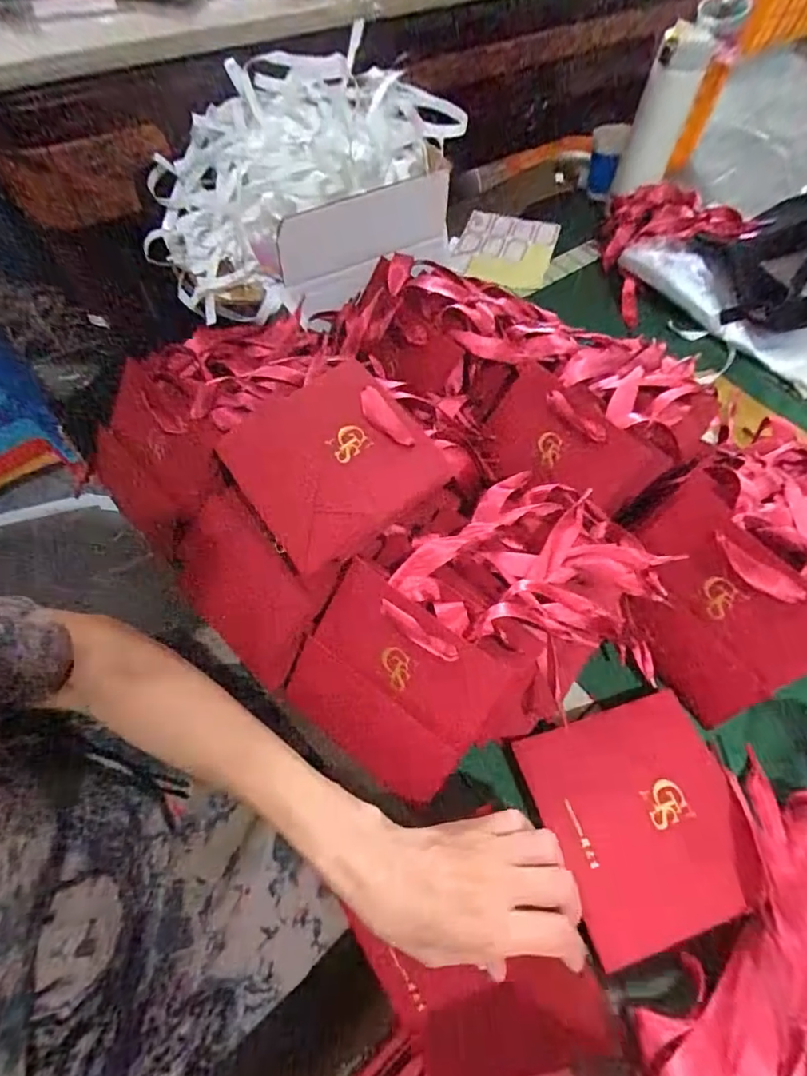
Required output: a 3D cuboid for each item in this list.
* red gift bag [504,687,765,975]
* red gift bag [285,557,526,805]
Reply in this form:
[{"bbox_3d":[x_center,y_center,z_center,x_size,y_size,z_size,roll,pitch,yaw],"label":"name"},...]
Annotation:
[{"bbox_3d":[0.168,0.192,0.366,0.141,0.011,0.141,-16,61,-11],"label":"red gift bag"},{"bbox_3d":[-0.009,0.106,0.381,0.142,0.020,0.127,33,107,15],"label":"red gift bag"}]

